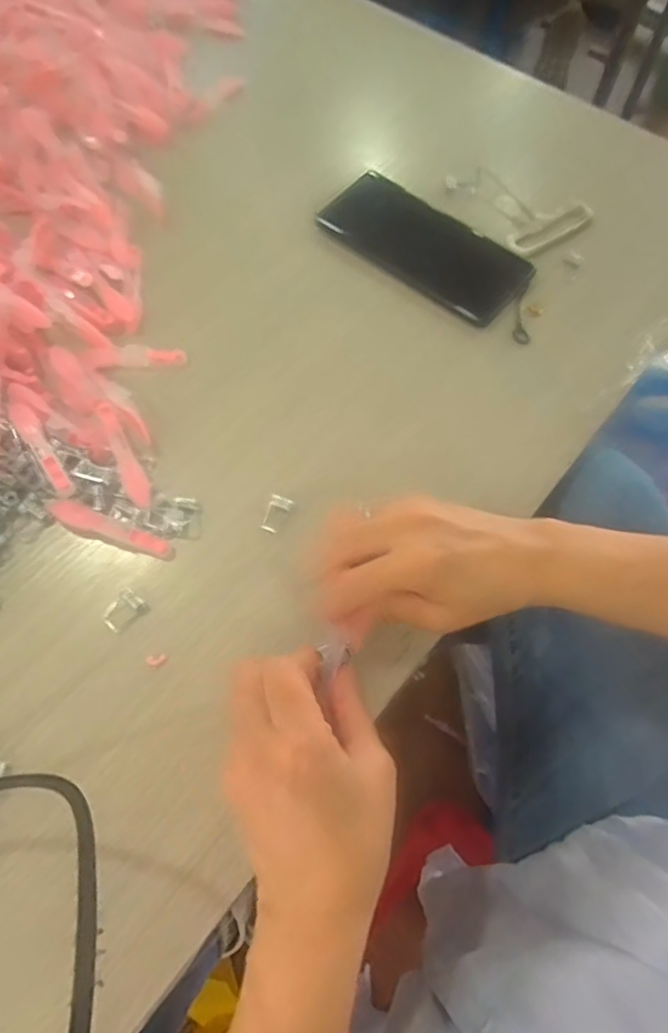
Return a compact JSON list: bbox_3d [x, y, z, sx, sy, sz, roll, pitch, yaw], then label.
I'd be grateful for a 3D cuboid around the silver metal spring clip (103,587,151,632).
[{"bbox_3d":[-0.120,0.054,0.332,0.018,0.004,0.023,33,69,12],"label":"silver metal spring clip"}]

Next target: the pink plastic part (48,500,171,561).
[{"bbox_3d":[-0.133,0.008,0.349,0.078,0.007,0.015,19,67,7],"label":"pink plastic part"}]

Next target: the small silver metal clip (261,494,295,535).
[{"bbox_3d":[-0.036,-0.002,0.357,0.014,0.004,0.023,26,68,9],"label":"small silver metal clip"}]

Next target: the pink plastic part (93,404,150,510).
[{"bbox_3d":[-0.132,-0.041,0.364,0.014,0.010,0.081,-22,69,-11],"label":"pink plastic part"}]

